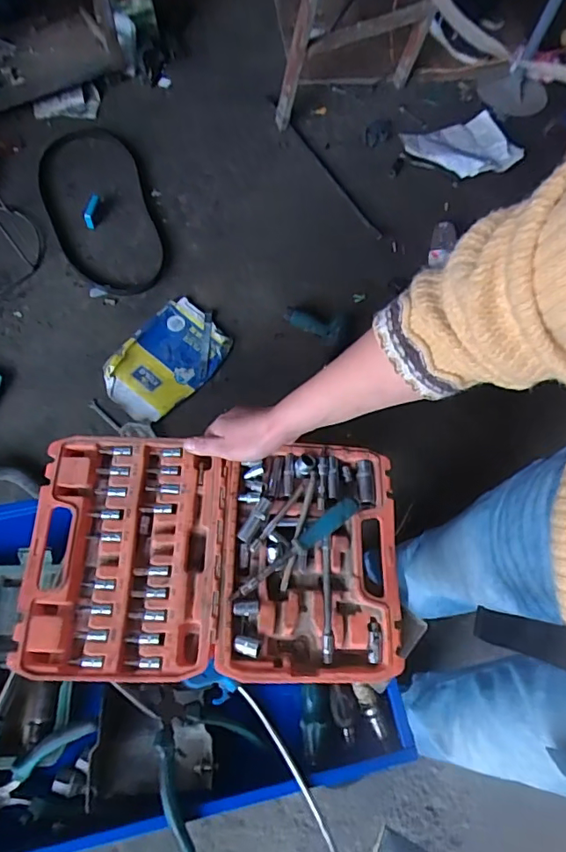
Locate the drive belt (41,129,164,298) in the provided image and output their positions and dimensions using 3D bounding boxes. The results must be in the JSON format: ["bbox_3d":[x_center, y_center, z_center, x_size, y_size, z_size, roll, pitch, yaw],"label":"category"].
[{"bbox_3d":[-0.534,-0.610,1.502,0.261,0.054,0.536,-19,82,-3],"label":"drive belt"}]

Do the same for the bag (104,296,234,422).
[{"bbox_3d":[-0.315,-0.179,1.410,0.226,0.058,0.343,42,73,13],"label":"bag"}]

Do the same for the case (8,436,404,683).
[{"bbox_3d":[-0.068,0.134,0.551,0.374,0.032,0.239,2,68,-1],"label":"case"}]

